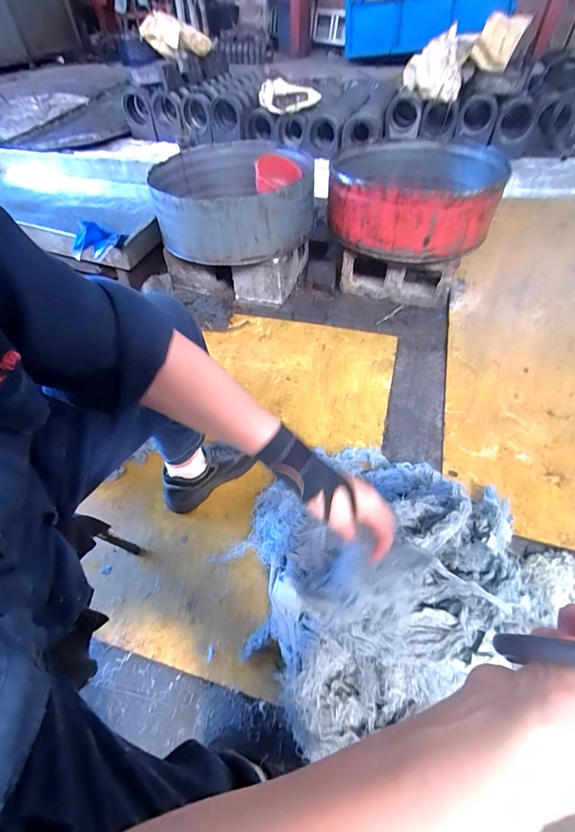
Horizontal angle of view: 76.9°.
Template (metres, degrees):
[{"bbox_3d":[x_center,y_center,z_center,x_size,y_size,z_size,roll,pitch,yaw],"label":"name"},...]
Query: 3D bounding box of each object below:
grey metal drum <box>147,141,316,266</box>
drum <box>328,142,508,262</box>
[{"bbox_3d":[-0.190,-0.792,1.290,0.531,0.179,0.624,-4,50,-2],"label":"grey metal drum"},{"bbox_3d":[0.419,-0.759,1.243,0.554,0.194,0.541,14,51,13],"label":"drum"}]

